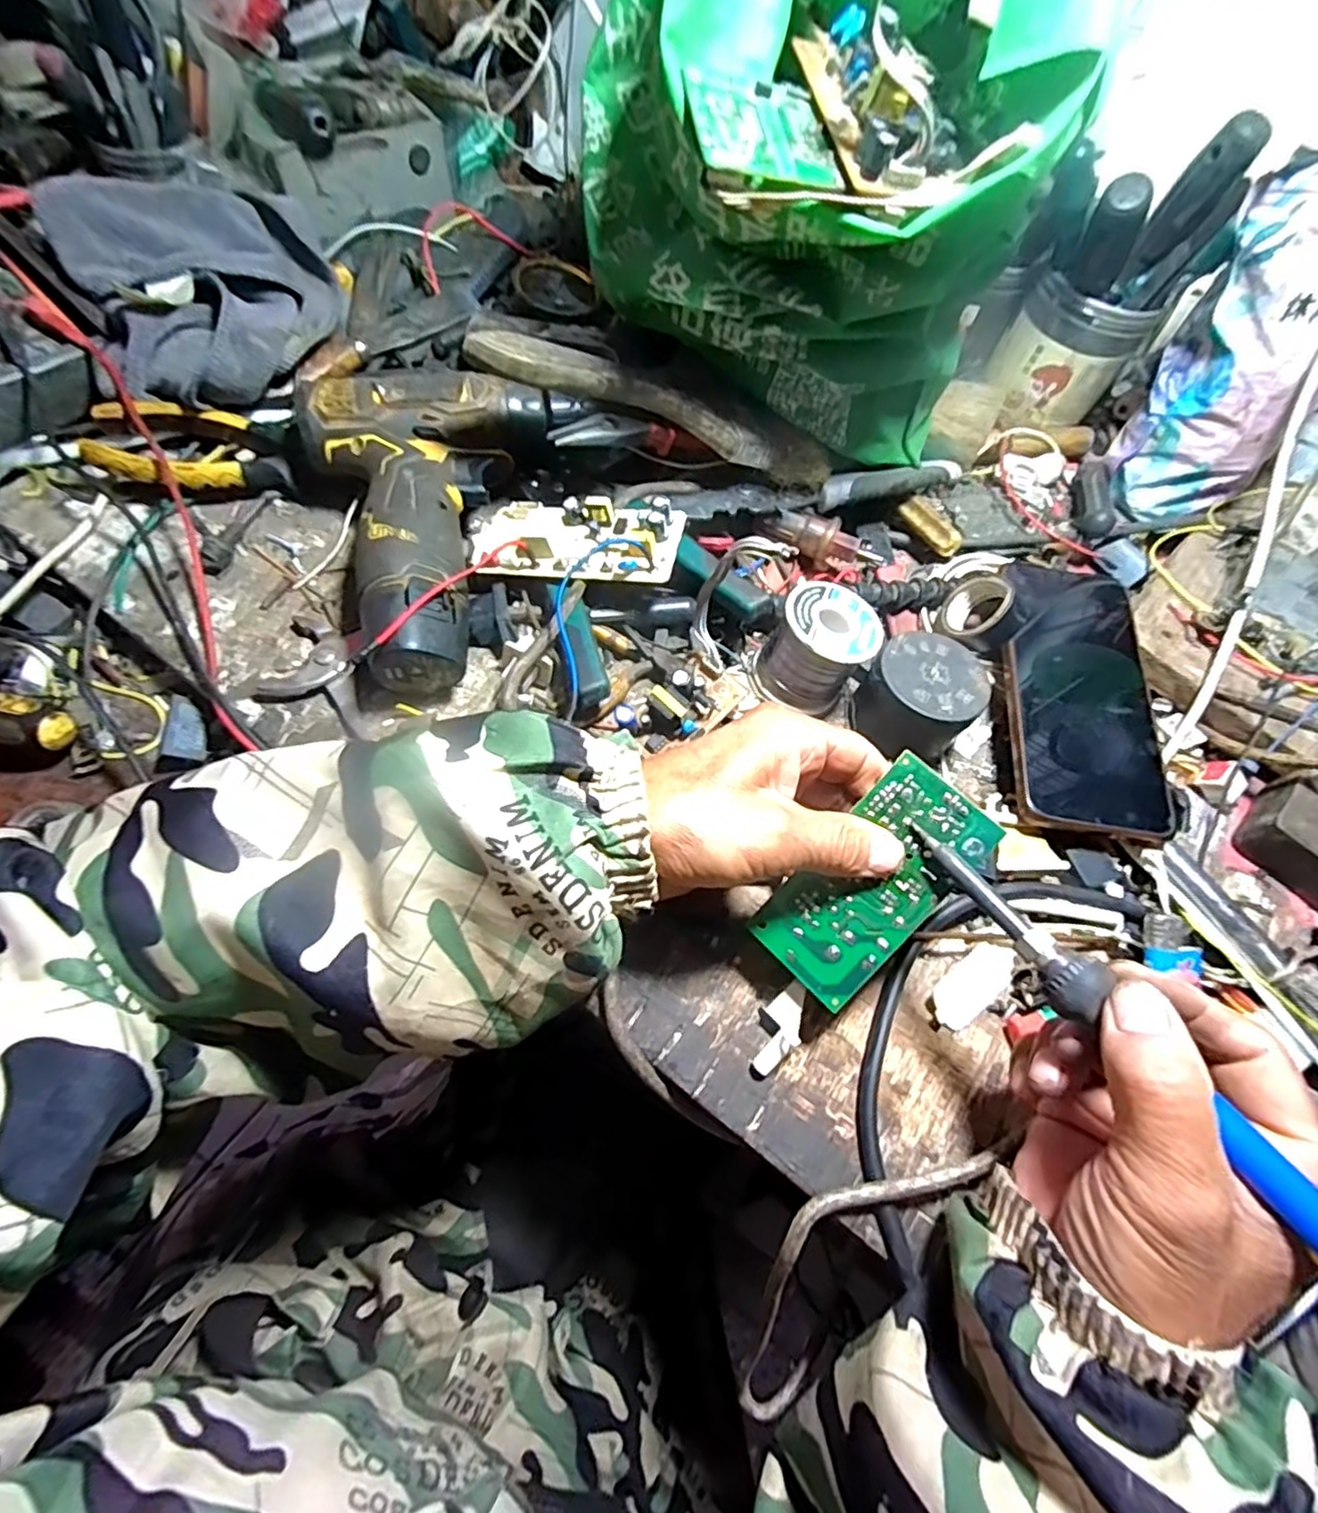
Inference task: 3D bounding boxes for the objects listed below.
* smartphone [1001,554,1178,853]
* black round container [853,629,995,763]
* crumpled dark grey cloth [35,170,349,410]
[{"bbox_3d":[0.228,-0.037,0.350,0.075,0.011,0.160,10,68,4],"label":"smartphone"},{"bbox_3d":[0.141,-0.032,0.359,0.060,0.046,0.060,3,59,-4],"label":"black round container"},{"bbox_3d":[-0.268,-0.282,0.395,0.134,0.075,0.169,-25,70,-10],"label":"crumpled dark grey cloth"}]

